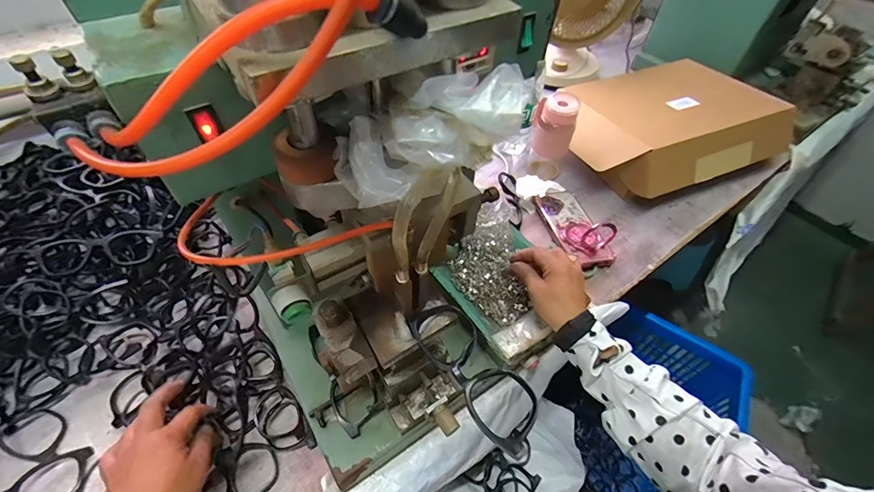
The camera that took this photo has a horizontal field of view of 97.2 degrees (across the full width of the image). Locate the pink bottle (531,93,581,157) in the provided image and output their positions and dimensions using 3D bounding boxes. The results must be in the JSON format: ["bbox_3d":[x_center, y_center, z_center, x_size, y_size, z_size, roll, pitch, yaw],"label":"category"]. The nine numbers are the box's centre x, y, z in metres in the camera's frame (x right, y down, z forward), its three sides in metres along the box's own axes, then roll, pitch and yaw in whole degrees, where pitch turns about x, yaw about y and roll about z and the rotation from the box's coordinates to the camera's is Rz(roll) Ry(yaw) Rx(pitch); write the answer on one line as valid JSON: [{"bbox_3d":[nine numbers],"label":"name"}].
[{"bbox_3d":[0.210,-0.216,0.696,0.073,0.110,0.055,16,52,10],"label":"pink bottle"}]

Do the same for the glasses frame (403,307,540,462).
[{"bbox_3d":[0.030,0.098,0.306,0.047,0.014,0.132,-27,57,-22],"label":"glasses frame"}]

